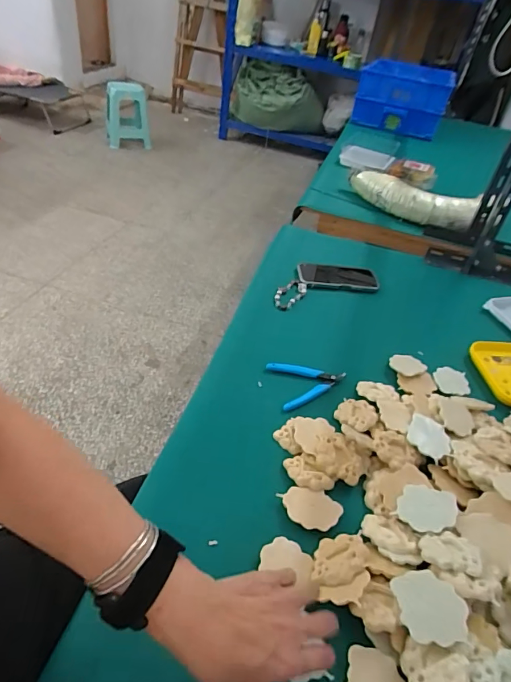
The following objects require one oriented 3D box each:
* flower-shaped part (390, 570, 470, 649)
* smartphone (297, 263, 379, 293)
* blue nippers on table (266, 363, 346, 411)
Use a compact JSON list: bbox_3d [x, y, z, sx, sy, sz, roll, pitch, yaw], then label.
[{"bbox_3d":[0.162,0.245,0.400,0.057,0.004,0.062,-17,36,7],"label":"flower-shaped part"},{"bbox_3d":[0.176,-0.135,0.923,0.169,0.006,0.081,4,48,-7],"label":"smartphone"},{"bbox_3d":[0.085,0.062,0.664,0.114,0.014,0.089,-8,39,-14],"label":"blue nippers on table"}]

